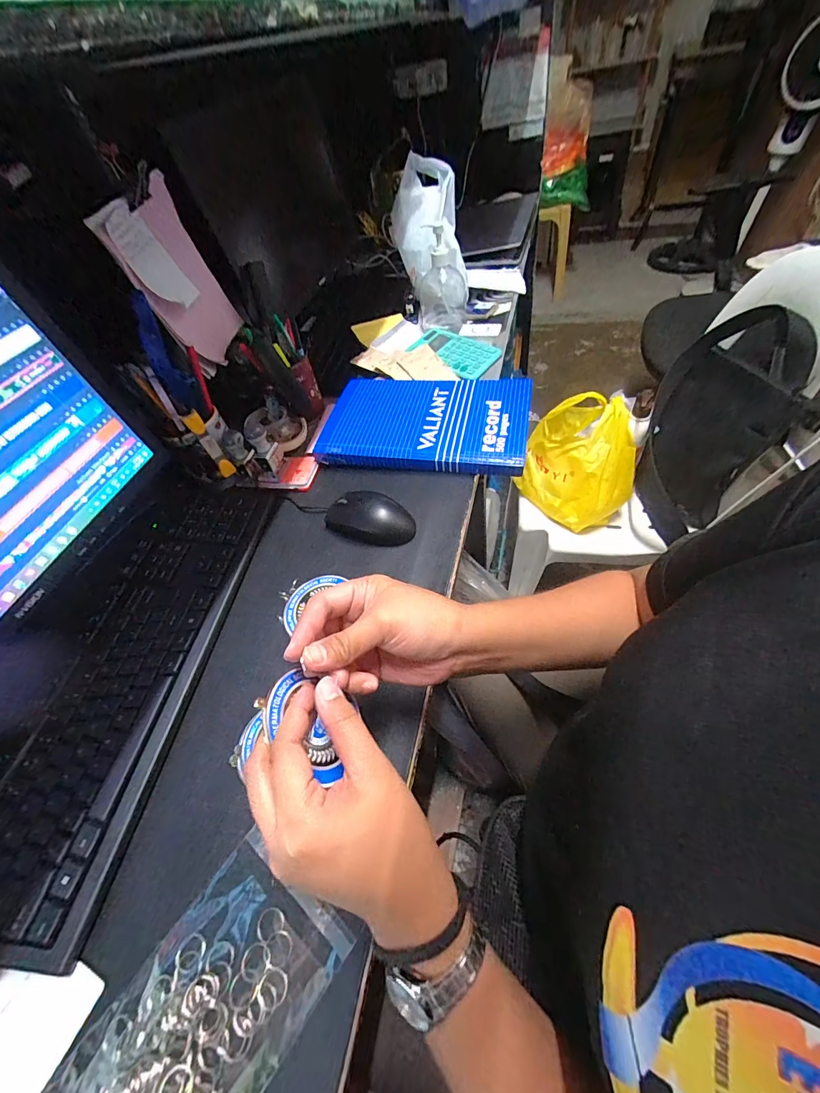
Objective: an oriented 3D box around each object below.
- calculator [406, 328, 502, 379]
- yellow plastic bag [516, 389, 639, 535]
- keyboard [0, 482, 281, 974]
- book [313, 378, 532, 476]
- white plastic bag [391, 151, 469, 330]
[{"bbox_3d":[0.069,-0.347,0.701,0.162,0.010,0.106,28,62,28],"label":"calculator"},{"bbox_3d":[0.326,-0.166,0.769,0.197,0.167,0.175,30,63,29],"label":"yellow plastic bag"},{"bbox_3d":[-0.274,0.097,0.418,0.138,0.027,0.463,3,55,7],"label":"keyboard"},{"bbox_3d":[0.024,-0.185,0.577,0.281,0.029,0.180,5,53,14],"label":"book"},{"bbox_3d":[0.041,-0.575,0.745,0.113,0.133,0.302,-11,88,-3],"label":"white plastic bag"}]

